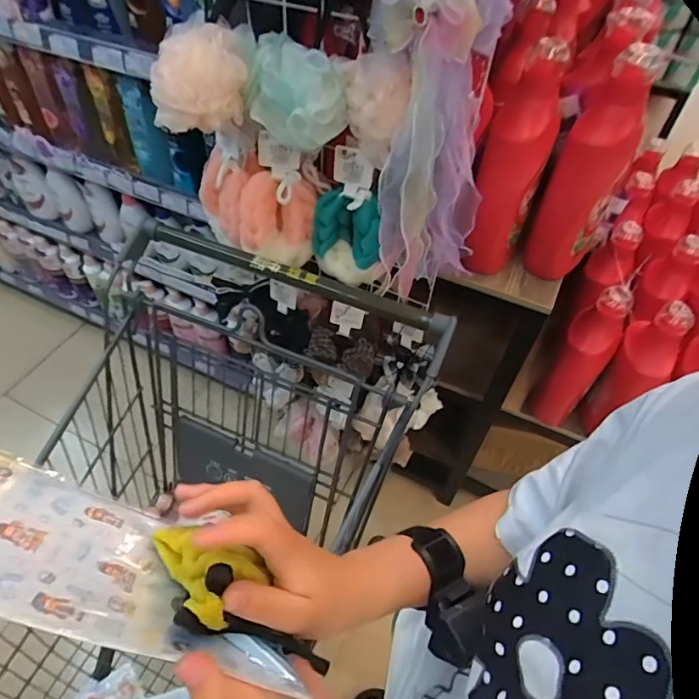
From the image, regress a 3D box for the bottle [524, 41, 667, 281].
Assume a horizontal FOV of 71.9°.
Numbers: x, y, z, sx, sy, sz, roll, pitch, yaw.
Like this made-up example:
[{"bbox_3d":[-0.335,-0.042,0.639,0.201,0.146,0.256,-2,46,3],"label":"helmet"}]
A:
[{"bbox_3d":[0.363,-0.262,0.731,0.094,0.334,0.086,30,56,21],"label":"bottle"}]

